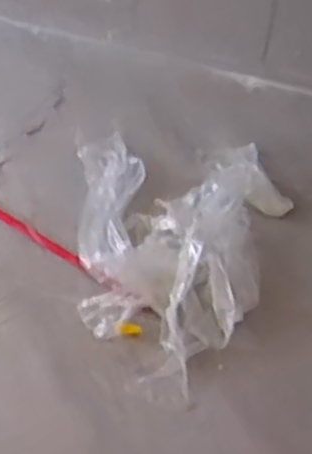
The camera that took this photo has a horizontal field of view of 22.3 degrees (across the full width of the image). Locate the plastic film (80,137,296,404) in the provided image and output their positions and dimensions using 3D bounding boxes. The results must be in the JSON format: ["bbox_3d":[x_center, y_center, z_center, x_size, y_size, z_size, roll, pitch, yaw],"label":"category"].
[{"bbox_3d":[0.067,0.053,1.923,0.529,0.115,0.688,5,53,-1],"label":"plastic film"}]

